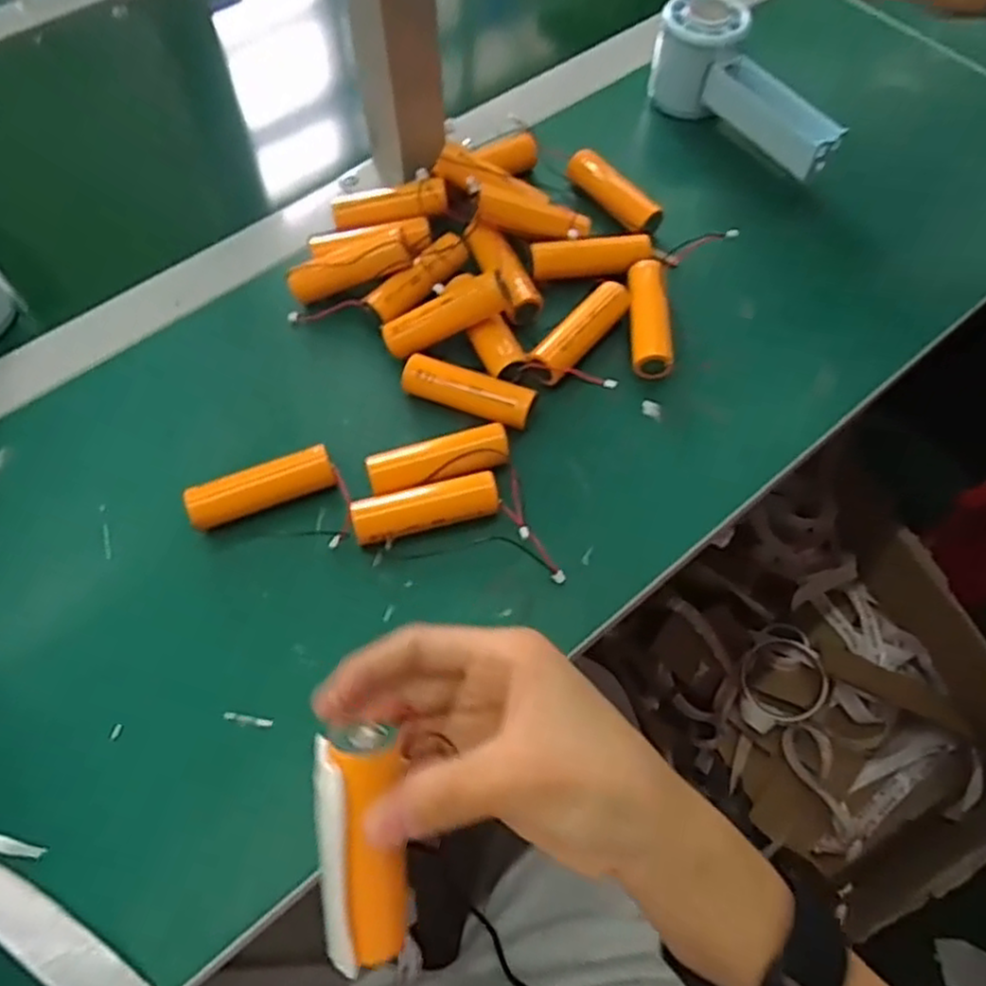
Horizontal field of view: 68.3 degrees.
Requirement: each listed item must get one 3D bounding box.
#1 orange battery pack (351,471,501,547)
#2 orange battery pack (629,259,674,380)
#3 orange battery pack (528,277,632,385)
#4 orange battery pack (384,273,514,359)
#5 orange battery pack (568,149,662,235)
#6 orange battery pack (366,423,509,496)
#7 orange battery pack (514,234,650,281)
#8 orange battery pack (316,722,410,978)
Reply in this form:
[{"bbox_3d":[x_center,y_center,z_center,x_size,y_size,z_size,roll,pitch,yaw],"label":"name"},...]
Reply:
[{"bbox_3d":[-0.033,0.008,0.364,0.071,0.022,0.021,-14,61,-7],"label":"orange battery pack"},{"bbox_3d":[0.090,-0.101,0.422,0.021,0.022,0.073,1,60,2],"label":"orange battery pack"},{"bbox_3d":[0.051,-0.091,0.417,0.021,0.022,0.076,35,67,19],"label":"orange battery pack"},{"bbox_3d":[-0.026,-0.097,0.400,0.071,0.018,0.015,-24,61,11],"label":"orange battery pack"},{"bbox_3d":[0.077,-0.193,0.465,0.018,0.015,0.074,-32,65,-16],"label":"orange battery pack"},{"bbox_3d":[-0.027,-0.013,0.375,0.070,0.022,0.024,-12,61,-6],"label":"orange battery pack"},{"bbox_3d":[0.056,-0.141,0.433,0.080,0.014,0.021,-6,60,-2],"label":"orange battery pack"},{"bbox_3d":[-0.039,0.108,0.221,0.023,0.016,0.079,-3,102,0],"label":"orange battery pack"}]

